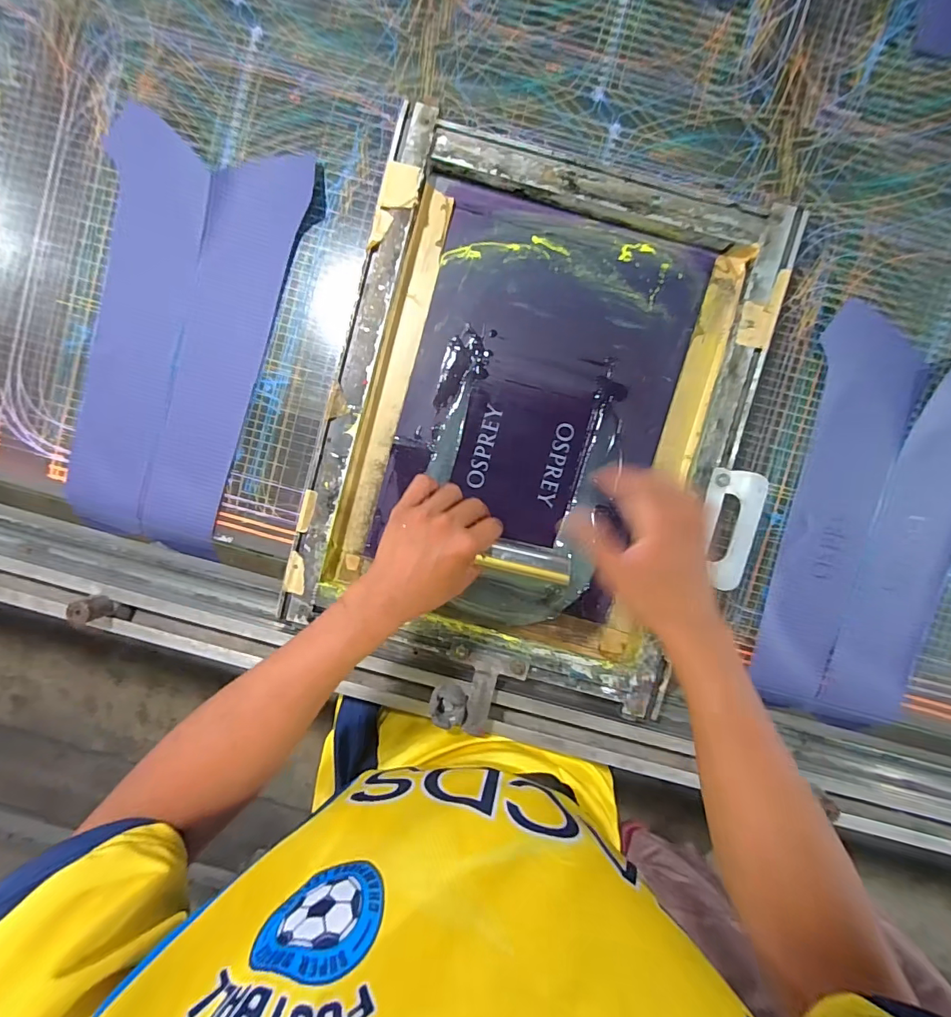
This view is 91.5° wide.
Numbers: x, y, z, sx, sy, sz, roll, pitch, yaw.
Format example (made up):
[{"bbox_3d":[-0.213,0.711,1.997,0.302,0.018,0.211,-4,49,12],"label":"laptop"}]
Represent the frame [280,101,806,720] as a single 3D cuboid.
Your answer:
[{"bbox_3d":[0.059,-0.096,0.496,0.415,0.035,0.537,16,93,0],"label":"frame"}]

